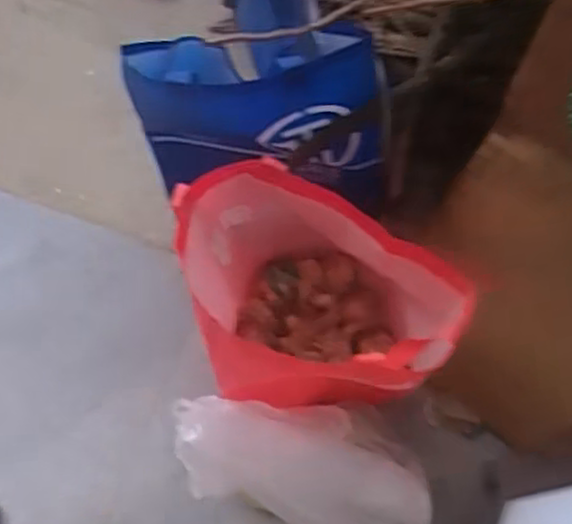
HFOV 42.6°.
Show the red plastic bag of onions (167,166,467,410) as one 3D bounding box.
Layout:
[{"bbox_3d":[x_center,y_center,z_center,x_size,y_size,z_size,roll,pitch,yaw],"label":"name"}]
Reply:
[{"bbox_3d":[0.030,0.046,0.835,0.271,0.279,0.231,-4,70,-3],"label":"red plastic bag of onions"}]

